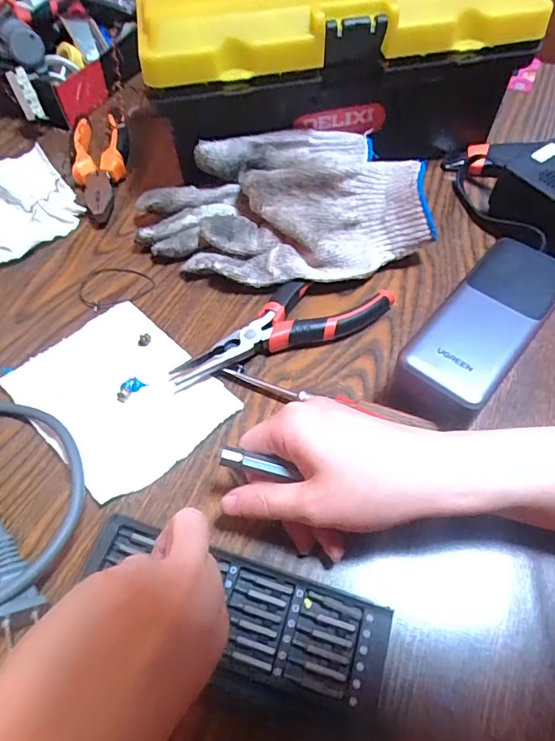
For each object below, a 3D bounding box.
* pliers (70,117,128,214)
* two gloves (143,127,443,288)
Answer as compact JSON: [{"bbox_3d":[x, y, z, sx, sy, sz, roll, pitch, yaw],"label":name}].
[{"bbox_3d":[-0.155,-0.176,0.425,0.044,0.027,0.120,-16,58,-10],"label":"pliers"},{"bbox_3d":[0.000,-0.119,0.372,0.204,0.057,0.127,-15,58,-9],"label":"two gloves"}]

